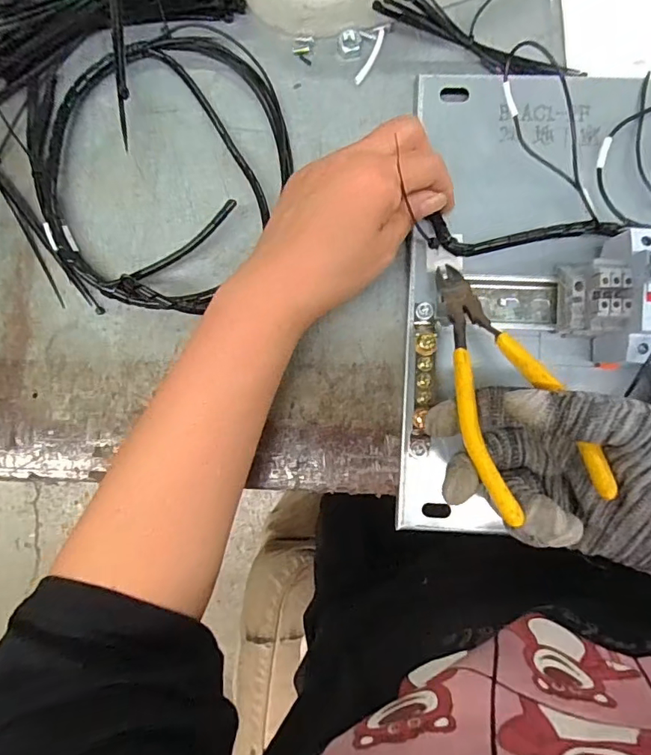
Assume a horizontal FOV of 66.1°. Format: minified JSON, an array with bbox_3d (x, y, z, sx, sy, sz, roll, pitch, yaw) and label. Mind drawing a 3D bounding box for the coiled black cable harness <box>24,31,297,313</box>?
[{"bbox_3d":[-0.125,-0.145,0.340,0.191,0.039,0.189,0,90,3],"label":"coiled black cable harness"}]

